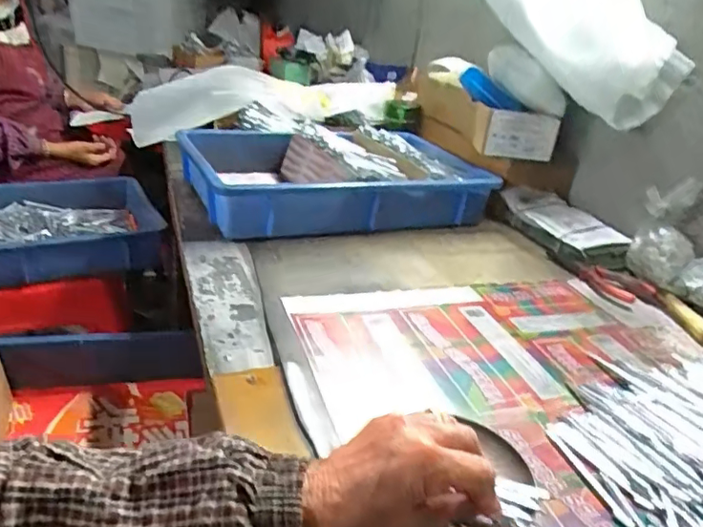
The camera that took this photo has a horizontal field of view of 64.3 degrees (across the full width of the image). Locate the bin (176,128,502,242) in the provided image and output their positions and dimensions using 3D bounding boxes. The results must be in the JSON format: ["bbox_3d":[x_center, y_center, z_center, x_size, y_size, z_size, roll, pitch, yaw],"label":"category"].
[{"bbox_3d":[-0.036,-0.136,0.858,0.397,0.094,0.286,-6,28,-25],"label":"bin"}]

